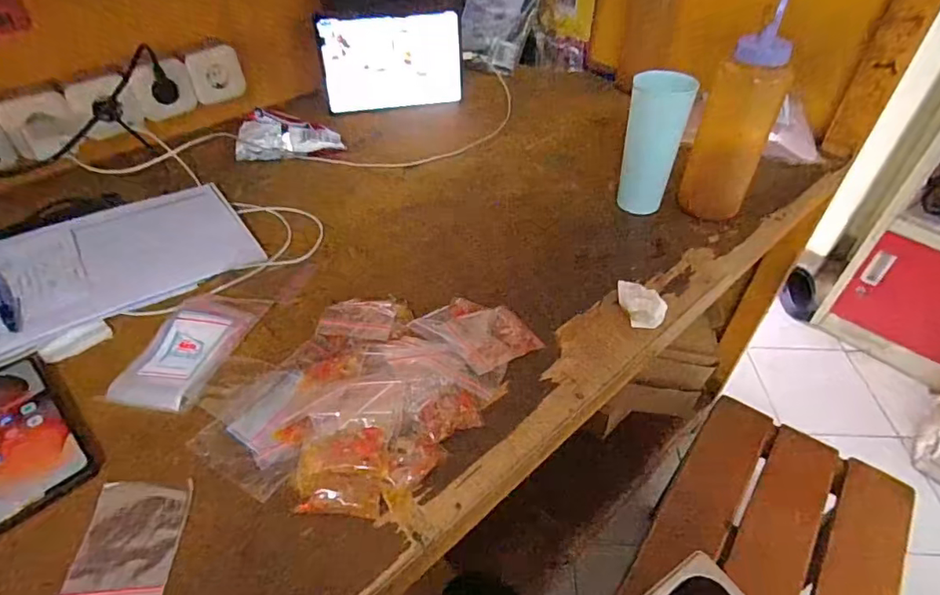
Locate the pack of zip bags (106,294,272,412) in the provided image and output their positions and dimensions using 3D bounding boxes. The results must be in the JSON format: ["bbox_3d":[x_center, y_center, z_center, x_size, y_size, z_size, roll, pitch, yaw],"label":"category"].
[{"bbox_3d":[-0.276,0.047,0.523,0.079,0.014,0.150,10,43,7],"label":"pack of zip bags"}]

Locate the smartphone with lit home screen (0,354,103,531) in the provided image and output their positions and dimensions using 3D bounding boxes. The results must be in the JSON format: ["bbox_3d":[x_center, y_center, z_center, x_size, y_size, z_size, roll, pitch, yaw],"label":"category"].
[{"bbox_3d":[-0.389,0.115,0.447,0.166,0.008,0.080,34,51,29],"label":"smartphone with lit home screen"}]

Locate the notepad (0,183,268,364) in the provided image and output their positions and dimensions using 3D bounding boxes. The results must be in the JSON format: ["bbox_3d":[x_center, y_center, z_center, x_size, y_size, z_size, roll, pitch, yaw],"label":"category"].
[{"bbox_3d":[-0.437,-0.049,0.632,0.304,0.013,0.229,-30,52,-30],"label":"notepad"}]

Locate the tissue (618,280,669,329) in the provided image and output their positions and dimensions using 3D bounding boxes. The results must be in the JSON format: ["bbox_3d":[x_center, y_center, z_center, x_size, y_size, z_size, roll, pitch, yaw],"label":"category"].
[{"bbox_3d":[0.188,0.006,0.579,0.035,0.031,0.064,-8,44,-12],"label":"tissue"}]

